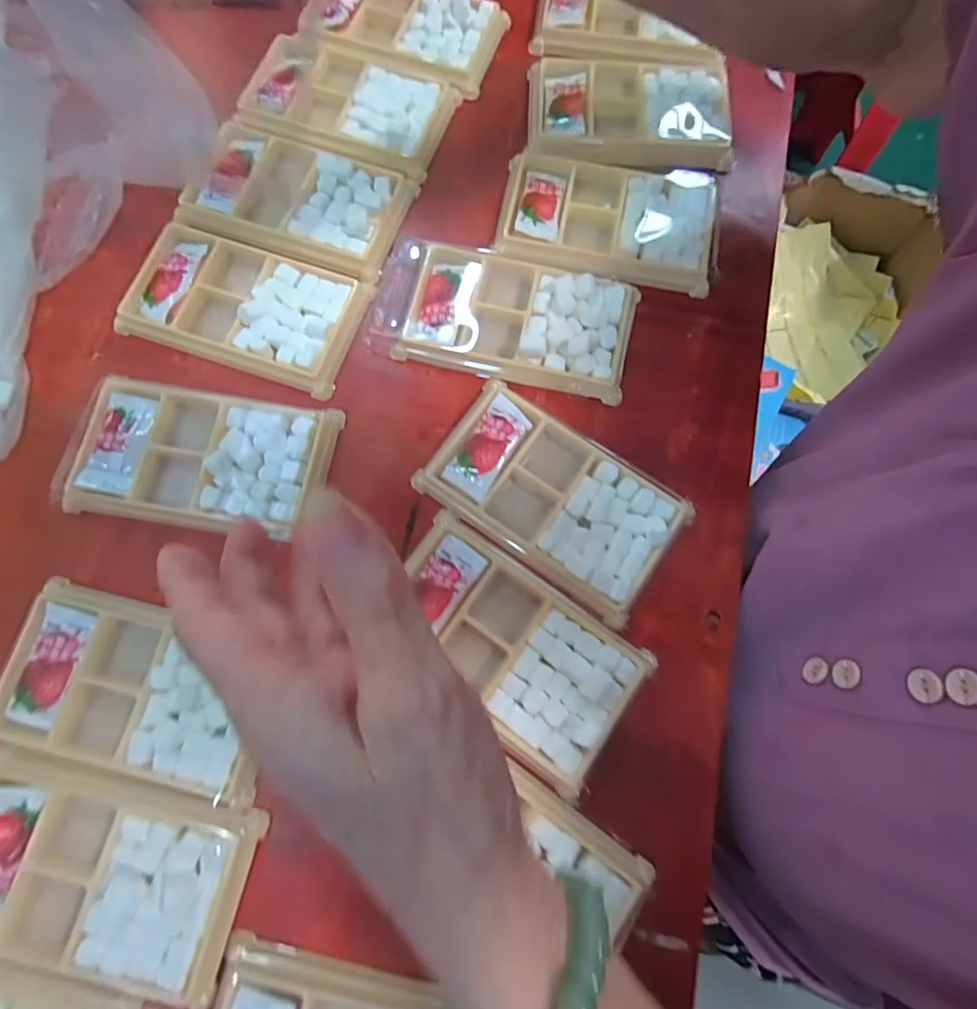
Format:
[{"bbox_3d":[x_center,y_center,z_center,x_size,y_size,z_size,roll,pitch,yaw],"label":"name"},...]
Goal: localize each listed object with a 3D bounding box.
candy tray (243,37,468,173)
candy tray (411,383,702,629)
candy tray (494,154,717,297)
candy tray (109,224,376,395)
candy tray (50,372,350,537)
[{"bbox_3d":[-0.093,-0.269,0.335,0.130,0.015,0.077,20,77,3],"label":"candy tray"},{"bbox_3d":[0.034,-0.006,0.271,0.133,0.011,0.075,34,78,6],"label":"candy tray"},{"bbox_3d":[0.077,-0.190,0.315,0.131,0.012,0.092,11,76,1],"label":"candy tray"},{"bbox_3d":[-0.145,-0.120,0.299,0.135,0.016,0.076,20,77,3],"label":"candy tray"},{"bbox_3d":[-0.159,-0.026,0.277,0.138,0.014,0.077,9,76,0],"label":"candy tray"}]

